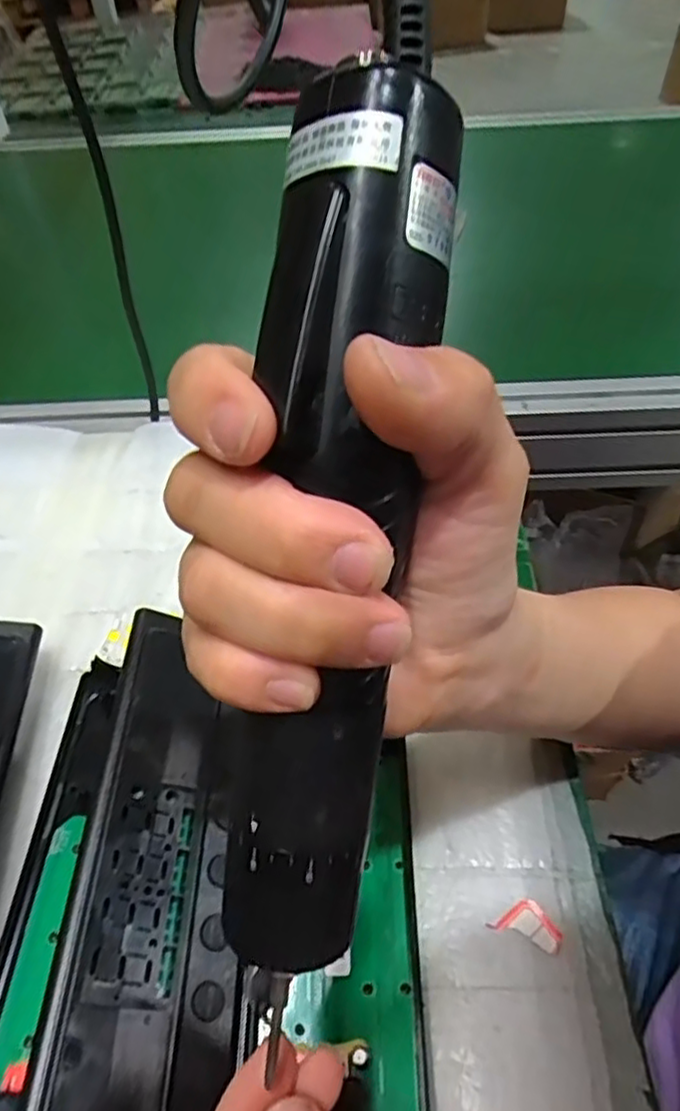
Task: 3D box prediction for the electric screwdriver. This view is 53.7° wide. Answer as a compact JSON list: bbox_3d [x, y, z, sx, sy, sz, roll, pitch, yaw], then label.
[{"bbox_3d":[-0.002,-0.001,0.147,0.035,0.190,0.028,7,8,9],"label":"electric screwdriver"}]

